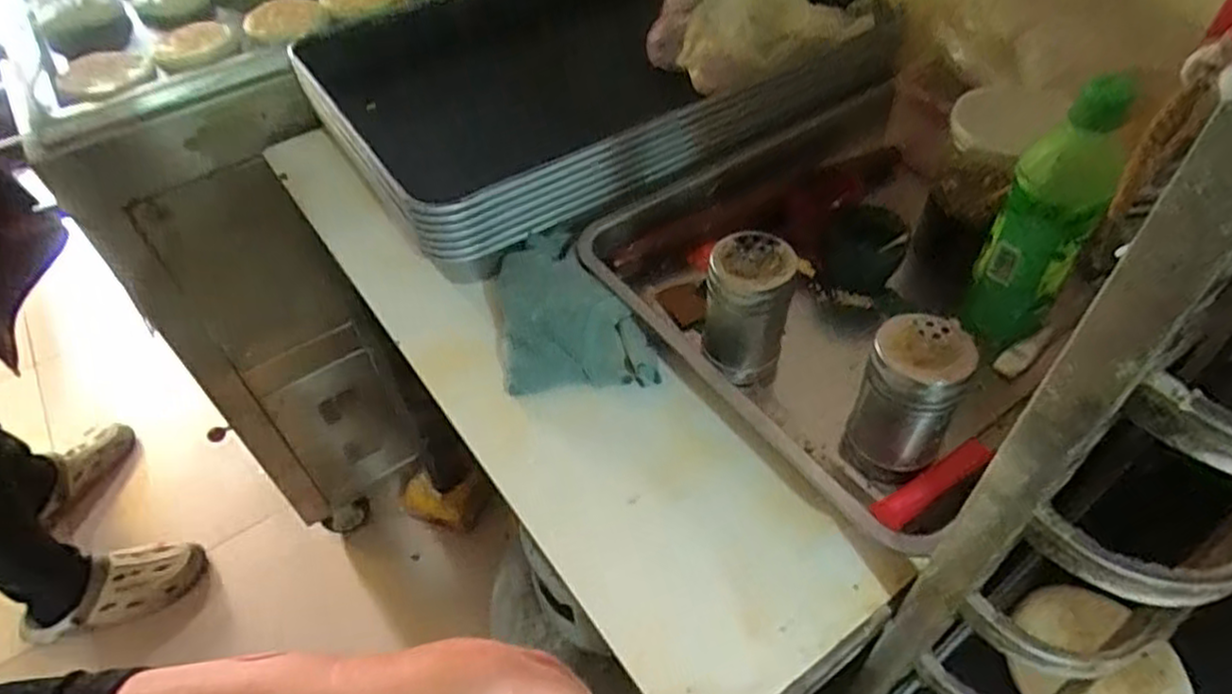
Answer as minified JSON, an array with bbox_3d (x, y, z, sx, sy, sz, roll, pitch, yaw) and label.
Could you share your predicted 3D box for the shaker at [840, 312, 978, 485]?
[{"bbox_3d":[0.200,0.035,0.491,0.059,0.105,0.067,25,55,24],"label":"shaker"}]

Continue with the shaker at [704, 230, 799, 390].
[{"bbox_3d":[0.101,-0.028,0.557,0.060,0.109,0.058,5,49,9],"label":"shaker"}]

